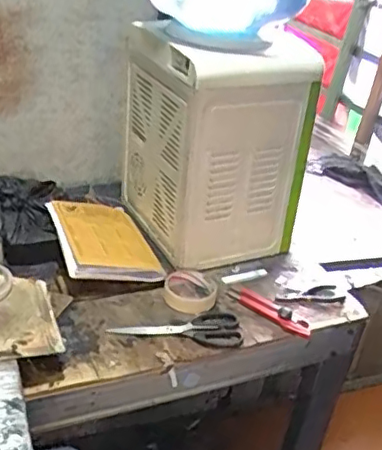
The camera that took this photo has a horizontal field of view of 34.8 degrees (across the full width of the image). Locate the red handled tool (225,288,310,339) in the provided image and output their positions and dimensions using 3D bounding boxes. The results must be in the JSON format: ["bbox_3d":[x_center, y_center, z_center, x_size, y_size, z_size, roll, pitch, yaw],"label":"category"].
[{"bbox_3d":[0.117,0.130,0.923,0.138,0.016,0.034,27,36,32],"label":"red handled tool"}]

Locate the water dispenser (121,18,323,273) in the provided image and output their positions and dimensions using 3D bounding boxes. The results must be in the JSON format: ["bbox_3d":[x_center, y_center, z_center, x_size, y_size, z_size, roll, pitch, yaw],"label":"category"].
[{"bbox_3d":[0.043,-0.136,0.951,0.224,0.334,0.247,-6,32,-20],"label":"water dispenser"}]

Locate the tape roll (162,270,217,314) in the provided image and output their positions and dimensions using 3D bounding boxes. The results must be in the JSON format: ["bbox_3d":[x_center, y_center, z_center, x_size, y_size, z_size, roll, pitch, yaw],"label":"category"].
[{"bbox_3d":[-0.001,0.104,0.933,0.081,0.027,0.080,7,30,1],"label":"tape roll"}]

